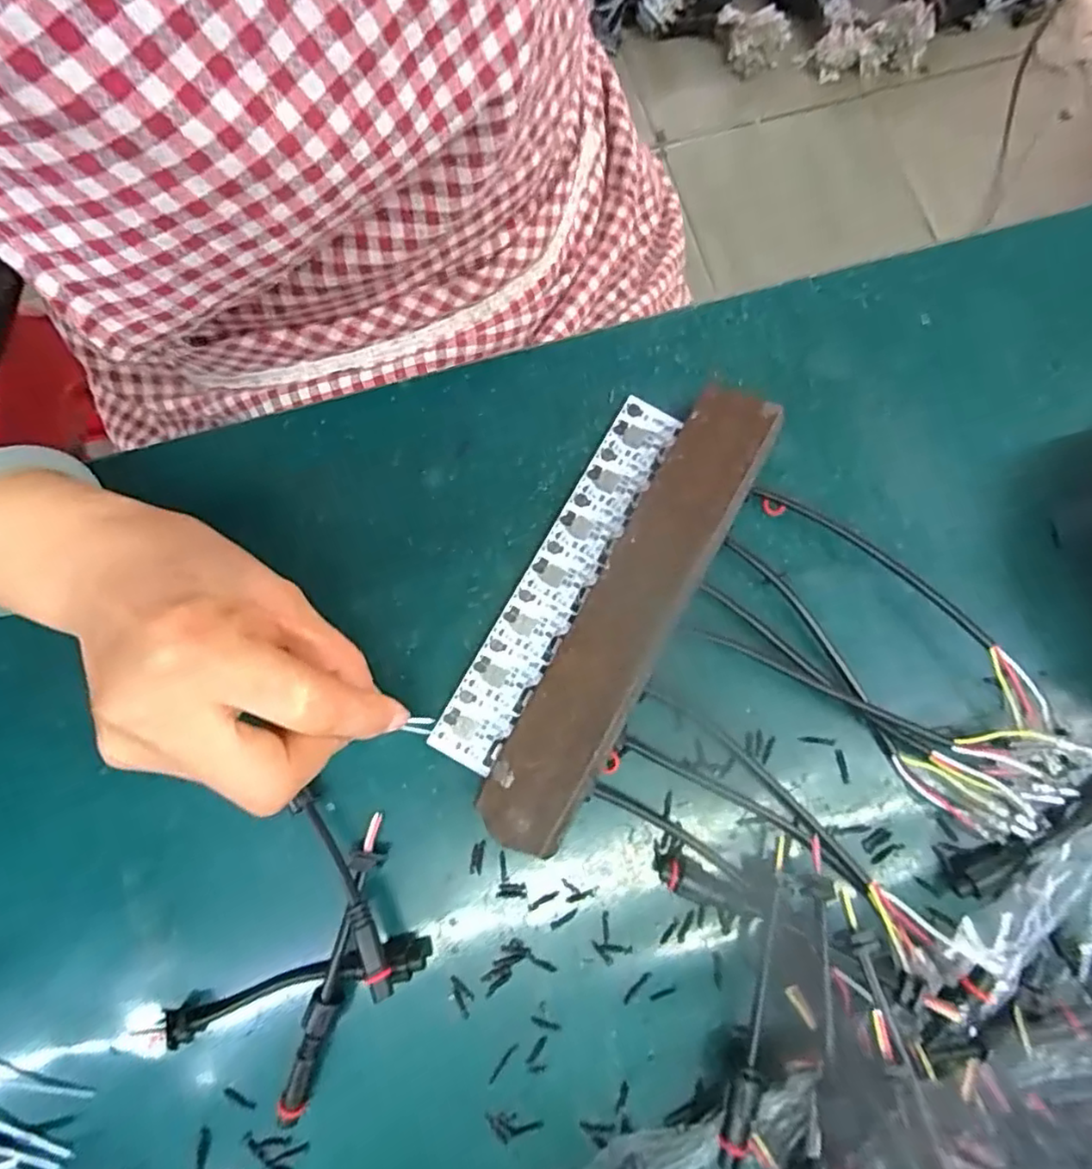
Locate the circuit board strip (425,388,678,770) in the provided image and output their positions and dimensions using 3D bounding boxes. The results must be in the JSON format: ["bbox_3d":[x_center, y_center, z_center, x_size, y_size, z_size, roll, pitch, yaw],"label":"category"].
[{"bbox_3d":[0.006,-0.004,0.277,0.026,0.005,0.173,28,80,8],"label":"circuit board strip"}]

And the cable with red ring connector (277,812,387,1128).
[{"bbox_3d":[-0.080,0.144,0.243,0.012,0.014,0.107,13,78,5],"label":"cable with red ring connector"}]

